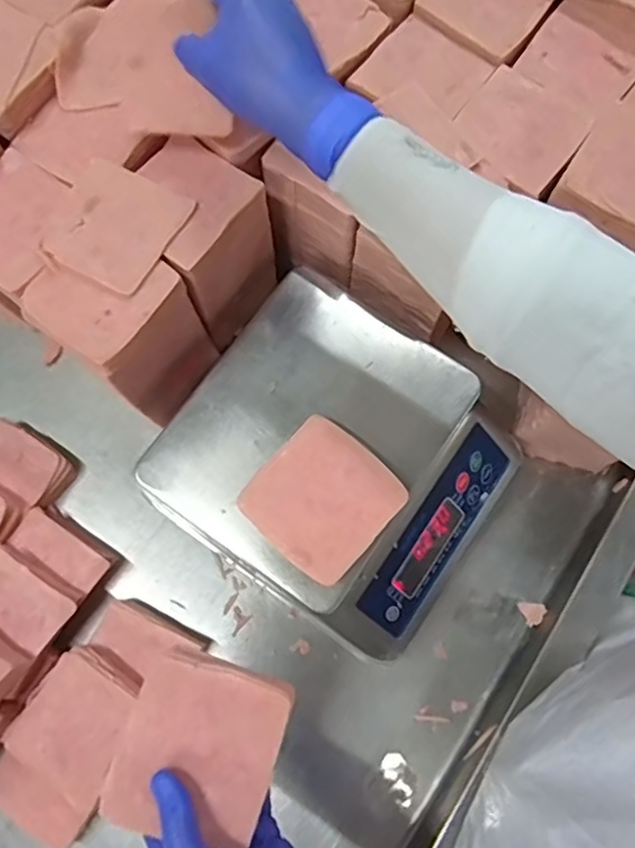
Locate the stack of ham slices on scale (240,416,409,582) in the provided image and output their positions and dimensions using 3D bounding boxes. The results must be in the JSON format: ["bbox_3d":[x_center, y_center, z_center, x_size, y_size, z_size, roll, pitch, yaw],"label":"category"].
[{"bbox_3d":[0.004,0.055,0.449,0.091,0.030,0.093,42,79,9],"label":"stack of ham slices on scale"}]

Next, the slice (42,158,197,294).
[{"bbox_3d":[-0.149,-0.146,0.449,0.086,0.005,0.086,27,77,7],"label":"slice"}]

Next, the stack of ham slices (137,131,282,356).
[{"bbox_3d":[-0.095,-0.147,0.522,0.086,0.141,0.089,37,79,9],"label":"stack of ham slices"}]

